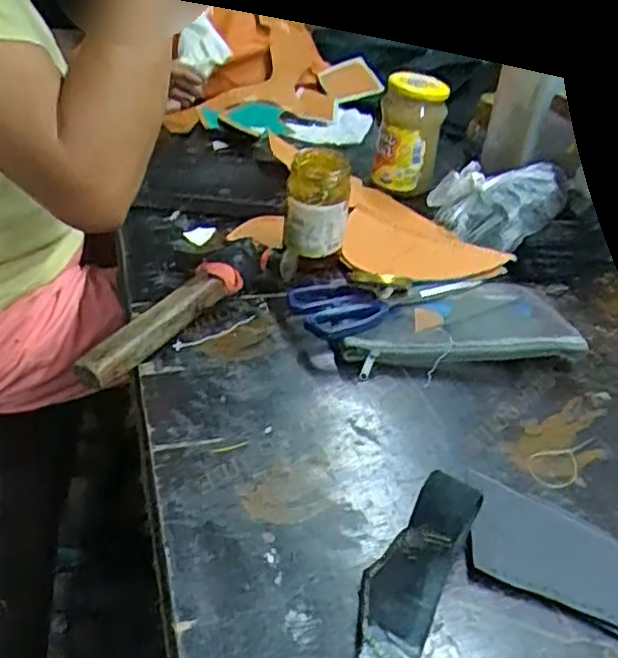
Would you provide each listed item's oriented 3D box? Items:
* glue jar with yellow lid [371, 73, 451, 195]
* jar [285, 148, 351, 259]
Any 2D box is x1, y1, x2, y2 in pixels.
[{"bbox_3d":[0.117,-0.229,0.782,0.071,0.136,0.075,11,35,7],"label":"glue jar with yellow lid"},{"bbox_3d":[0.007,-0.113,0.637,0.056,0.098,0.056,4,35,-3],"label":"jar"}]

